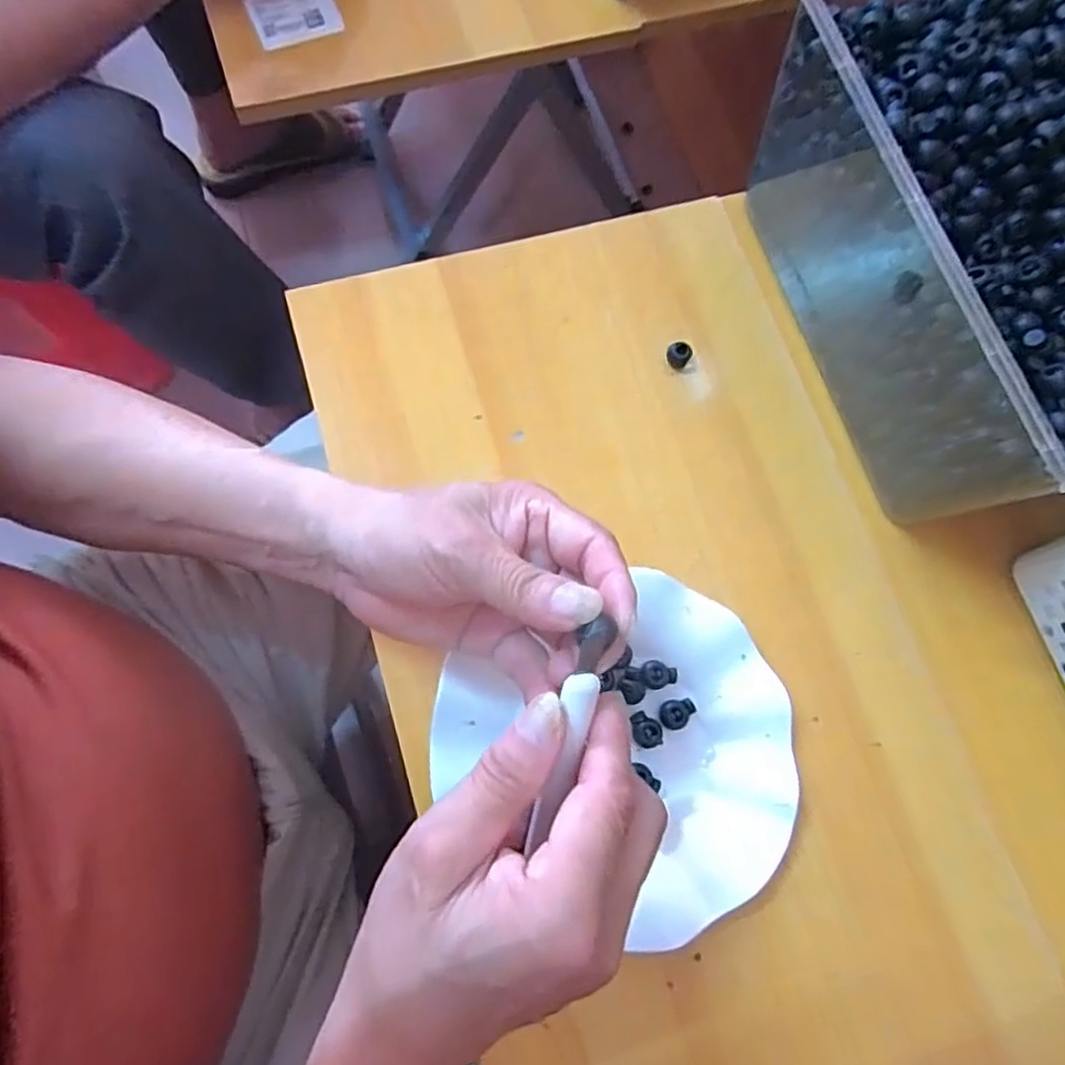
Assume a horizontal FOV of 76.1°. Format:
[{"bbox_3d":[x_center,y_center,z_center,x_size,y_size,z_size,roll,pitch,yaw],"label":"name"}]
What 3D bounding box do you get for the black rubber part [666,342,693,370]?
[{"bbox_3d":[0.092,-0.111,0.427,0.015,0.011,0.013,27,75,4],"label":"black rubber part"}]

